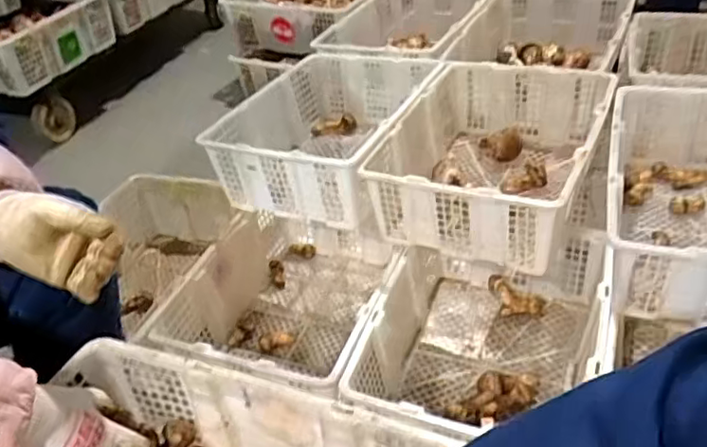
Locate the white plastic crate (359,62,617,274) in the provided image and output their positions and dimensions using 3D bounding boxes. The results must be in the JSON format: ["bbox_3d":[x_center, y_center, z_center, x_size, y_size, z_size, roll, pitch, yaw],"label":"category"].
[{"bbox_3d":[0.279,-0.140,1.191,0.372,0.181,0.561,13,41,25],"label":"white plastic crate"}]

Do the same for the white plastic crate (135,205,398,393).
[{"bbox_3d":[-0.103,0.149,1.169,0.358,0.179,0.468,10,39,21],"label":"white plastic crate"}]

